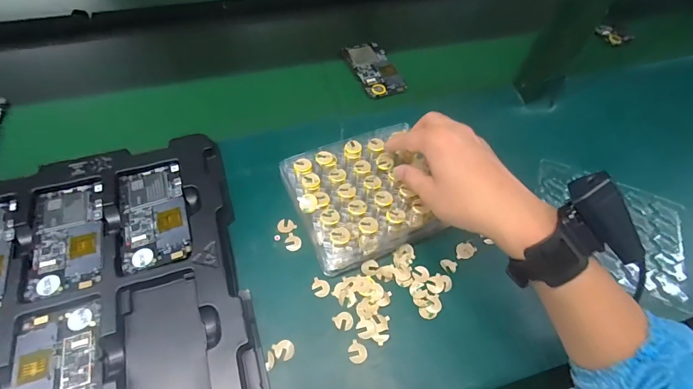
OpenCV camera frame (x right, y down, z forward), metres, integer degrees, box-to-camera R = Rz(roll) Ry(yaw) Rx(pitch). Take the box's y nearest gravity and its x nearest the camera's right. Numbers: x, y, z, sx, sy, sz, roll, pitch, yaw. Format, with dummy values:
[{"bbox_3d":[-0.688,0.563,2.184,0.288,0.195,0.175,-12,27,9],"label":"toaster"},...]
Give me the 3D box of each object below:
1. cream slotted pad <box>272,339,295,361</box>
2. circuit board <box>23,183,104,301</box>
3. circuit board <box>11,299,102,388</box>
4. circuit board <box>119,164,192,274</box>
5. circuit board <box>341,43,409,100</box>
[{"bbox_3d":[-0.058,0.145,0.350,0.018,0.004,0.018,-22,59,-18],"label":"cream slotted pad"},{"bbox_3d":[-0.285,0.044,0.386,0.067,0.006,0.118,-14,64,-8],"label":"circuit board"},{"bbox_3d":[-0.243,0.158,0.318,0.067,0.006,0.126,-15,57,-14],"label":"circuit board"},{"bbox_3d":[-0.205,0.018,0.402,0.064,0.007,0.123,-14,57,-13],"label":"circuit board"},{"bbox_3d":[0.043,-0.199,0.595,0.062,0.011,0.126,-17,57,-15],"label":"circuit board"}]

